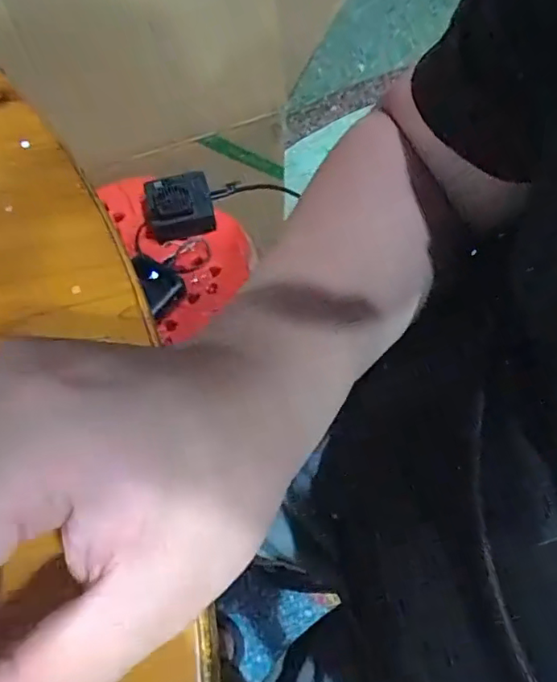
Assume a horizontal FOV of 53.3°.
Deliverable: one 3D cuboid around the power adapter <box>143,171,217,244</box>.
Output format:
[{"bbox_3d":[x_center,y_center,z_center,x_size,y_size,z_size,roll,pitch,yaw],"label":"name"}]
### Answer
[{"bbox_3d":[-0.122,-0.165,0.675,0.080,0.044,0.070,-15,65,-7],"label":"power adapter"}]

